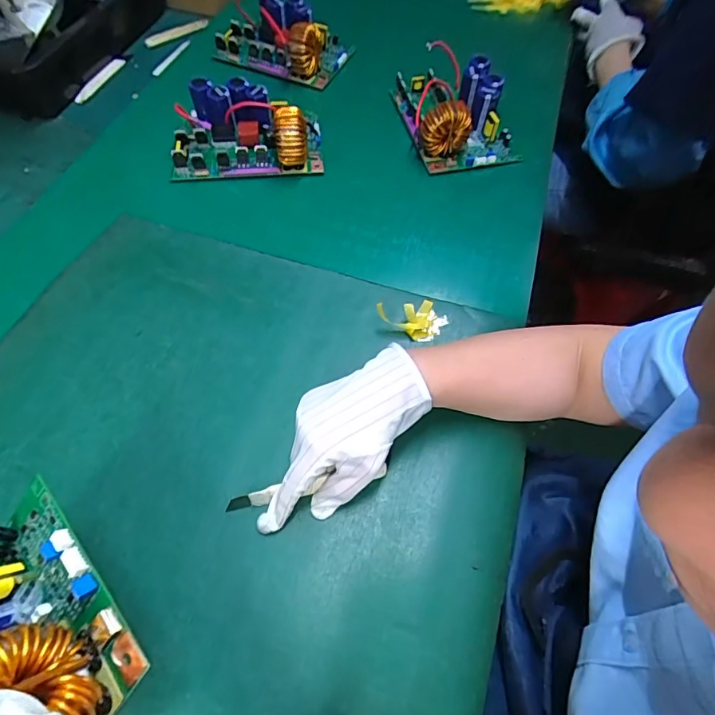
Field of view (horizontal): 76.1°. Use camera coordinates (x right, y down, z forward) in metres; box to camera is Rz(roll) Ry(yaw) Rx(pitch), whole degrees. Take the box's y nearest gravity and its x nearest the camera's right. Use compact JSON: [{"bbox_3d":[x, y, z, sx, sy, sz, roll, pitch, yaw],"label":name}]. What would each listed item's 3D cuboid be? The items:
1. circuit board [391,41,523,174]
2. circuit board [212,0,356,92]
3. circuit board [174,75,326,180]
[{"bbox_3d":[0.134,-0.363,0.640,0.143,0.065,0.195,-10,61,-8],"label":"circuit board"},{"bbox_3d":[-0.117,-0.495,0.706,0.187,0.061,0.113,20,61,9],"label":"circuit board"},{"bbox_3d":[-0.143,-0.293,0.591,0.187,0.059,0.112,-3,60,-4],"label":"circuit board"}]

